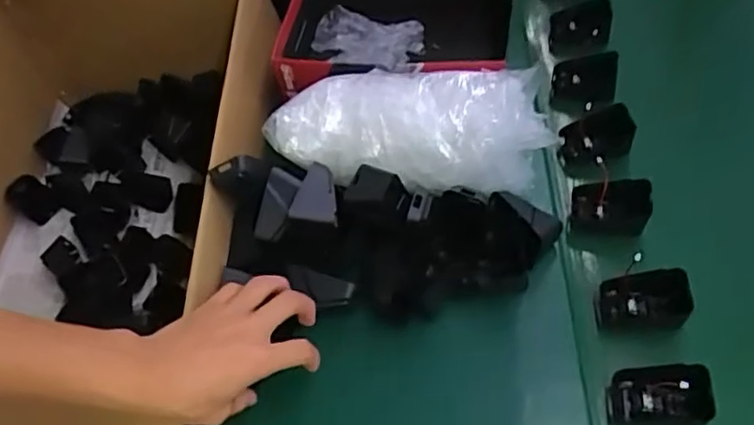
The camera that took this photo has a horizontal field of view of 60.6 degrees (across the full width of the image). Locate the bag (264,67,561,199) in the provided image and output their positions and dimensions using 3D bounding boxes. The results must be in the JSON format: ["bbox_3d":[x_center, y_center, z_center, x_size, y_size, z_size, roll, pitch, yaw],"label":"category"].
[{"bbox_3d":[0.031,-0.082,0.602,0.248,0.062,0.099,3,50,5],"label":"bag"}]

